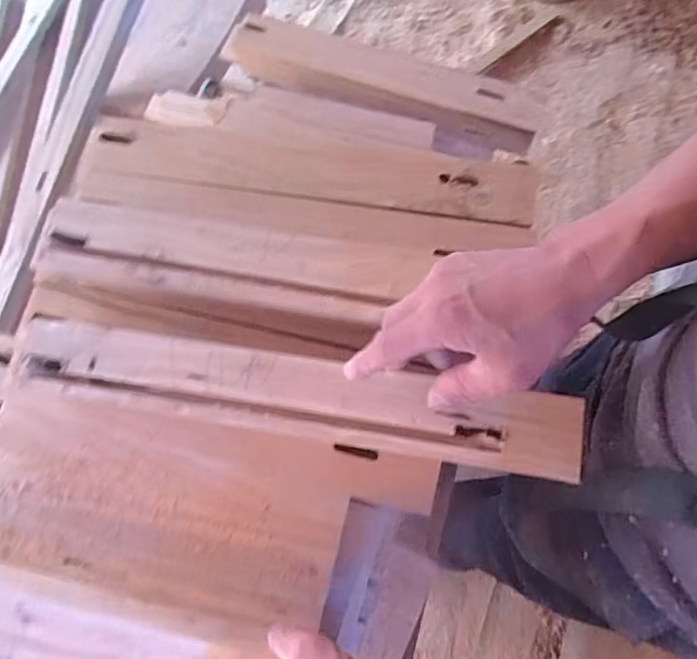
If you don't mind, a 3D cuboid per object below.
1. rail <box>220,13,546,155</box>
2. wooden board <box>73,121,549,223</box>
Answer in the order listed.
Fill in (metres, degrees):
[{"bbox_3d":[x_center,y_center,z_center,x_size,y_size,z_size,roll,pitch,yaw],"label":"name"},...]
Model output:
[{"bbox_3d":[0.037,-0.333,0.720,0.439,0.060,0.078,21,71,6],"label":"rail"},{"bbox_3d":[-0.043,-0.154,0.501,0.417,0.031,0.066,9,67,3],"label":"wooden board"}]

